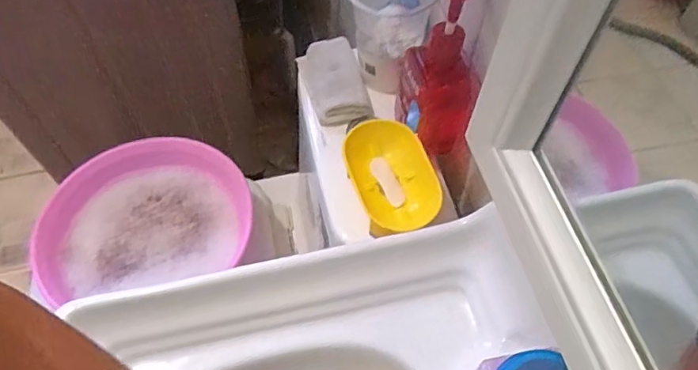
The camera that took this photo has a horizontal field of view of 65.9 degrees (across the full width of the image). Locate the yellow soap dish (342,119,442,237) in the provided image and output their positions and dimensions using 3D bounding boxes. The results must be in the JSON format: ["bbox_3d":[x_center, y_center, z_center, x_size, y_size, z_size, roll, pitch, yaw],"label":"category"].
[{"bbox_3d":[0.053,-0.008,0.627,0.092,0.045,0.144,-14,58,-12],"label":"yellow soap dish"}]

